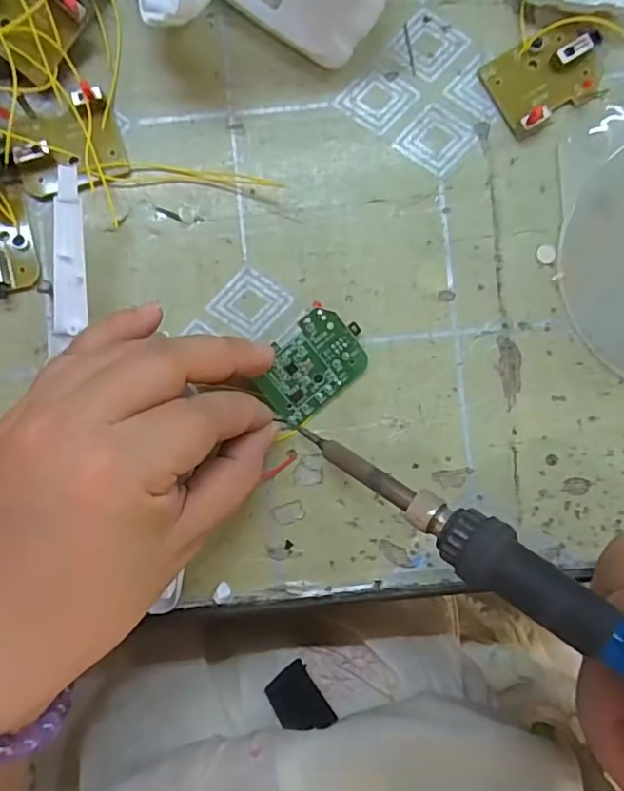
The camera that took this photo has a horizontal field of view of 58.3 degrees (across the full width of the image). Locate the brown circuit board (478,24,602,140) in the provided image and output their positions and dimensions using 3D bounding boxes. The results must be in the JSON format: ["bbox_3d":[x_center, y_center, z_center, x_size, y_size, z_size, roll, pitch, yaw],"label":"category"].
[{"bbox_3d":[0.097,-0.131,0.226,0.045,0.010,0.033,-29,90,-1],"label":"brown circuit board"}]

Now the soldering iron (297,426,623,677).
[{"bbox_3d":[0.074,0.062,0.162,0.203,0.018,0.019,32,90,29],"label":"soldering iron"}]

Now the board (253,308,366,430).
[{"bbox_3d":[0.000,-0.011,0.222,0.043,0.004,0.033,-39,109,-1],"label":"board"}]

